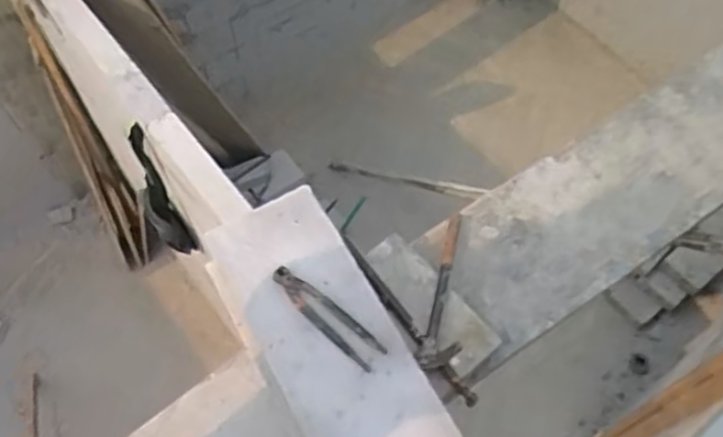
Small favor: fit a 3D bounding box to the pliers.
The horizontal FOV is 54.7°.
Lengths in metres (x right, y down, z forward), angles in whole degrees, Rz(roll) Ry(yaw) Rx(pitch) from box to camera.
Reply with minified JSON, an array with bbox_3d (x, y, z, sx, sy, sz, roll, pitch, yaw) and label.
[{"bbox_3d":[-0.056,0.152,1.098,0.215,0.016,0.049,39,68,19],"label":"pliers"}]

